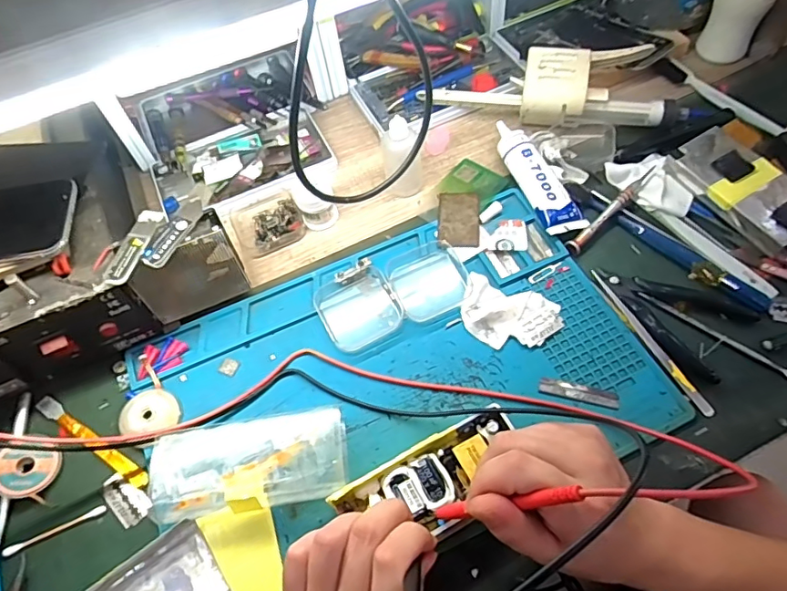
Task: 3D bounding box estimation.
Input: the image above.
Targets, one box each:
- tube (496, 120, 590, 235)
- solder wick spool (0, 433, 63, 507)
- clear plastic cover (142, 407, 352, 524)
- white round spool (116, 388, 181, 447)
[{"bbox_3d":[0.129,-0.114,0.494,0.037,0.028,0.134,-24,60,-9],"label":"tube"},{"bbox_3d":[-0.276,0.130,0.394,0.044,0.009,0.044,9,54,-13],"label":"solder wick spool"},{"bbox_3d":[-0.101,0.120,0.374,0.132,0.031,0.060,-10,59,-1],"label":"clear plastic cover"},{"bbox_3d":[-0.190,0.093,0.412,0.044,0.013,0.042,-2,59,3],"label":"white round spool"}]

